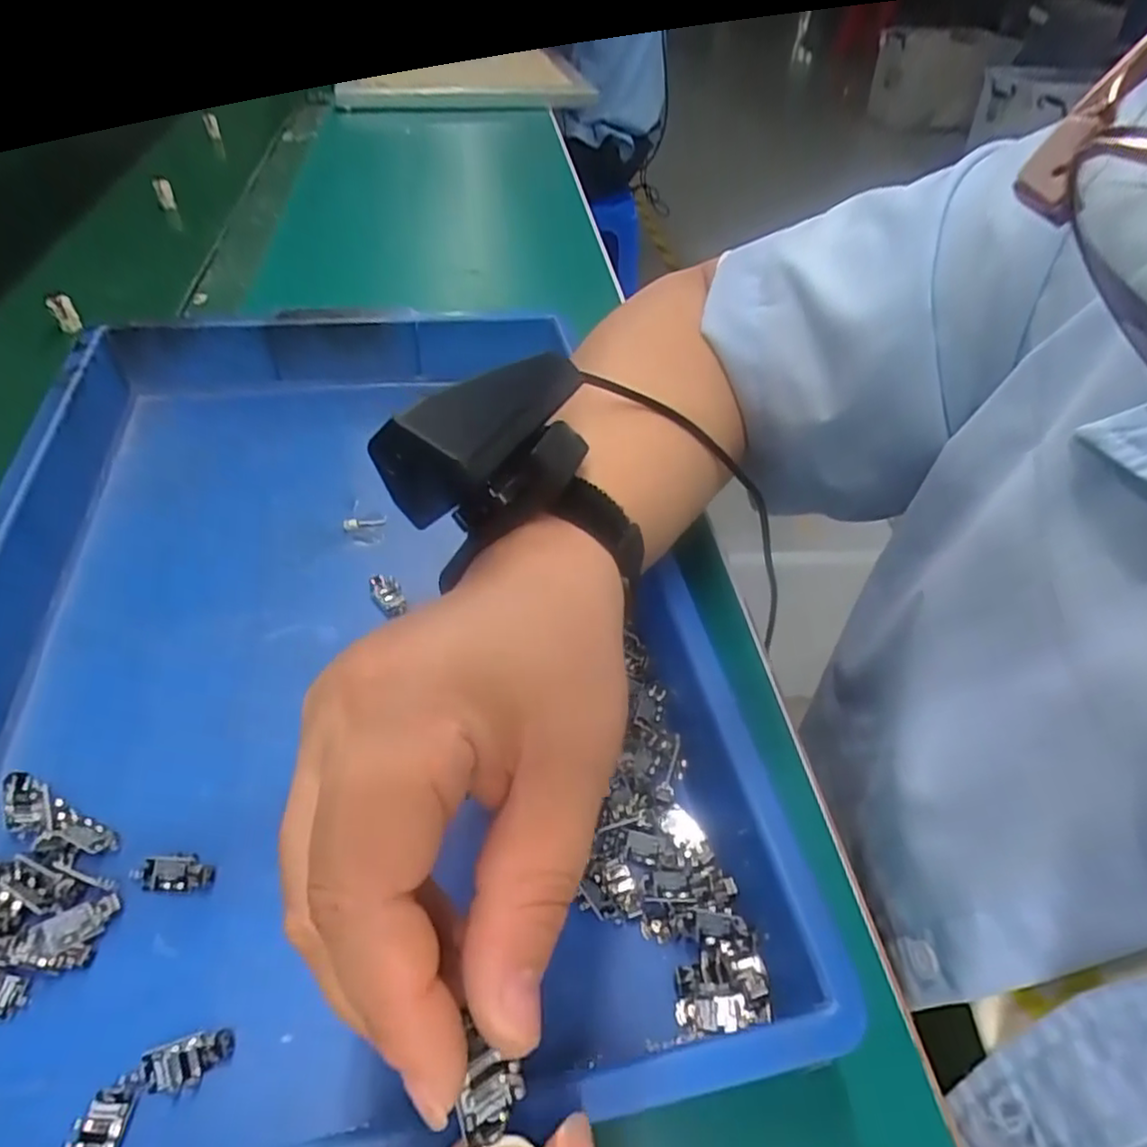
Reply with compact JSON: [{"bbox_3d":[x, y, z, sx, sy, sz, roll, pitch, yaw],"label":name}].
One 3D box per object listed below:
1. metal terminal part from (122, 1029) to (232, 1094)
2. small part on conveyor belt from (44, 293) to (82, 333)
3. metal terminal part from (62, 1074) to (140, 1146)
[{"bbox_3d":[-0.116,0.144,0.200,0.029,0.005,0.012,-10,46,-13],"label":"metal terminal part"},{"bbox_3d":[-0.371,-0.189,0.495,0.016,0.026,0.011,-26,52,-26],"label":"small part on conveyor belt"},{"bbox_3d":[-0.133,0.157,0.189,0.014,0.005,0.026,3,45,0],"label":"metal terminal part"}]

